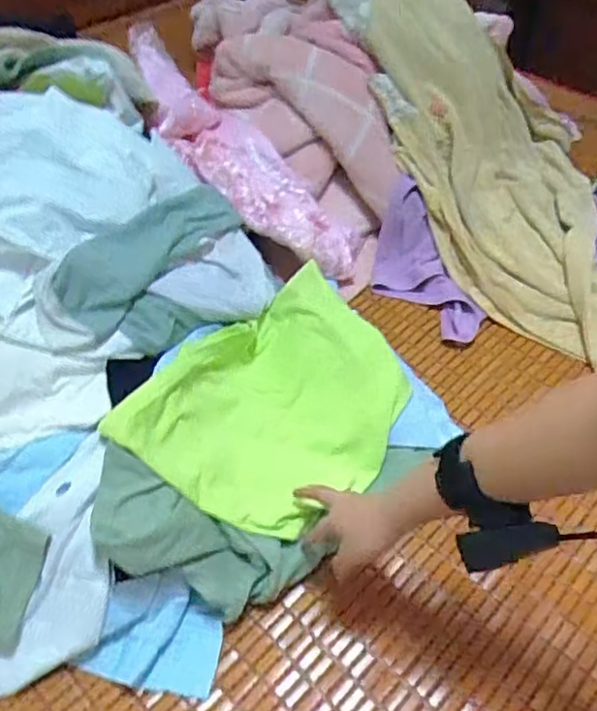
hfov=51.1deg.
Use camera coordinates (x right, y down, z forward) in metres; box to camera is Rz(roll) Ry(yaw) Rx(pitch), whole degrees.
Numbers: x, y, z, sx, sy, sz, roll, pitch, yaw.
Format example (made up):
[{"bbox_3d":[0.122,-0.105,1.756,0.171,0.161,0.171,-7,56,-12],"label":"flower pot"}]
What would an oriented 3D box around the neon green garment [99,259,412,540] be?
[{"bbox_3d":[-0.010,0.028,0.741,0.246,0.119,0.359,20,52,19],"label":"neon green garment"}]

